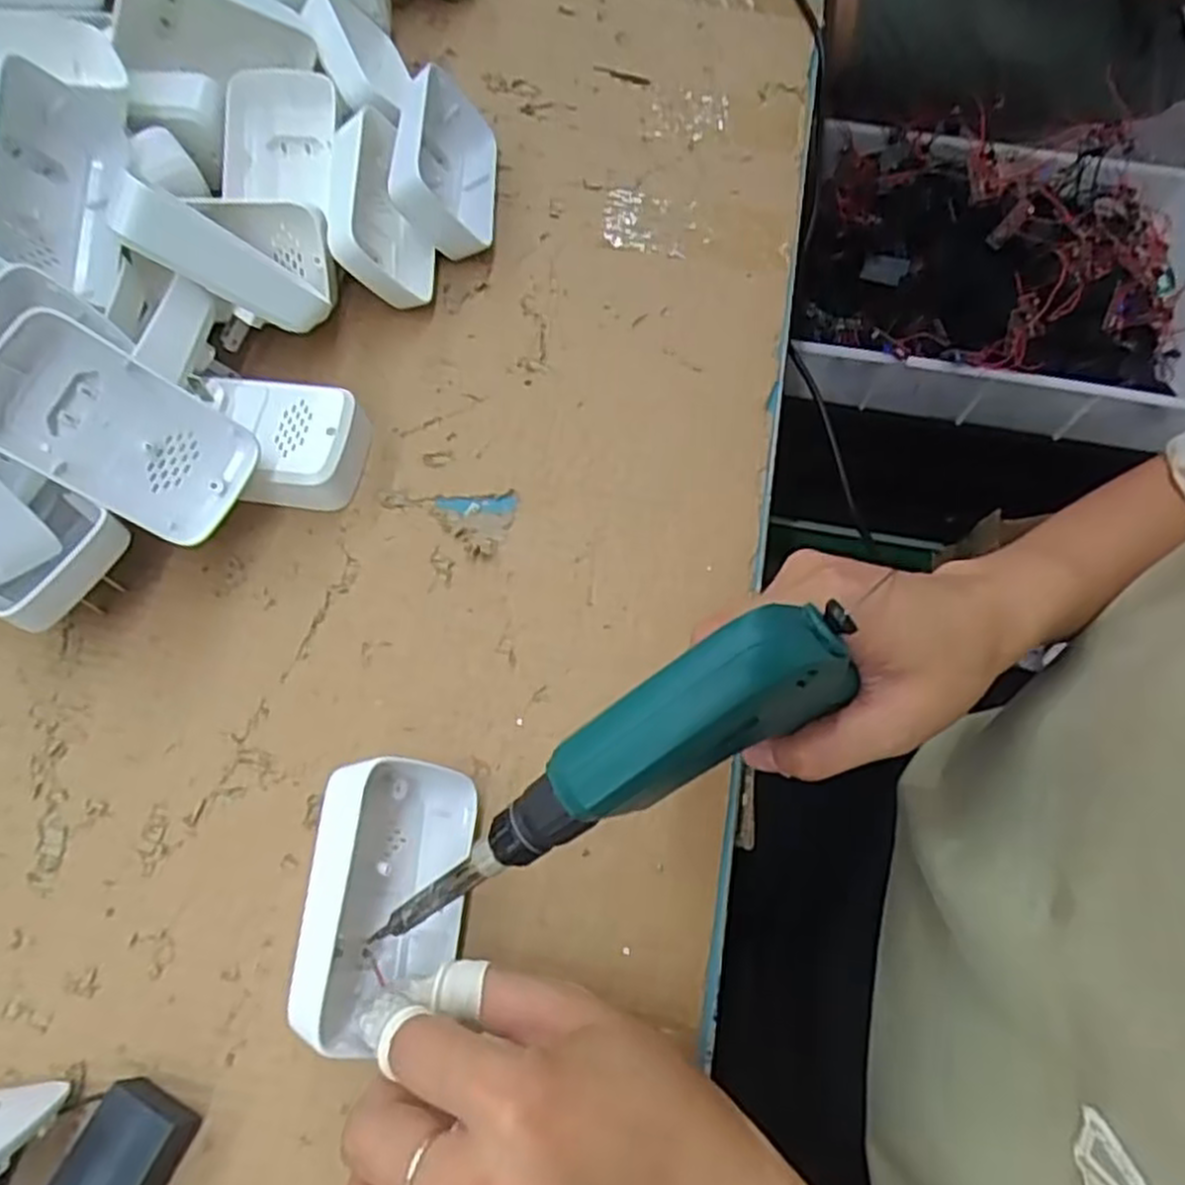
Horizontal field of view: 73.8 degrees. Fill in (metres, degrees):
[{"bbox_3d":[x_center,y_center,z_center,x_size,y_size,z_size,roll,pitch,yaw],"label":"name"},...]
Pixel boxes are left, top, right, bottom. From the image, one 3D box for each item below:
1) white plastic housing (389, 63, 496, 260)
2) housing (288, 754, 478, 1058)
[{"bbox_3d":[-0.080,-0.231,0.426,0.027,0.062,0.097,-16,63,28],"label":"white plastic housing"},{"bbox_3d":[-0.074,0.110,0.289,0.048,0.047,0.095,4,67,1],"label":"housing"}]

